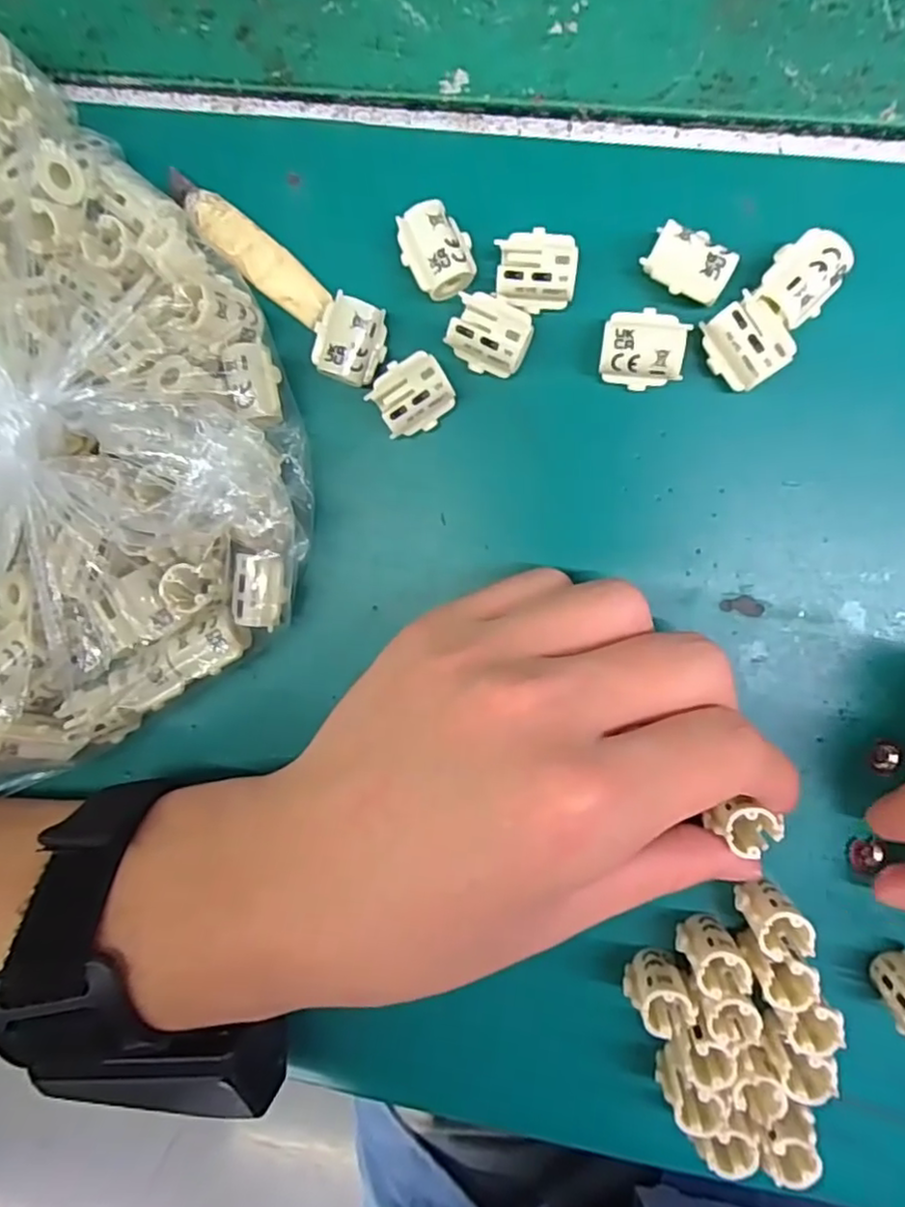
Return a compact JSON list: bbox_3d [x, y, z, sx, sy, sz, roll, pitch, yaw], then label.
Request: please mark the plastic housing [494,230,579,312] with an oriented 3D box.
[{"bbox_3d":[0.024,-0.092,0.182,0.021,0.013,0.017,6,95,7],"label":"plastic housing"}]

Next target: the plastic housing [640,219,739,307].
[{"bbox_3d":[0.063,-0.090,0.177,0.022,0.012,0.014,27,97,5],"label":"plastic housing"}]

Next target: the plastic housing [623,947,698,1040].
[{"bbox_3d":[0.061,0.113,0.191,0.014,0.022,0.015,1,95,8],"label":"plastic housing"}]

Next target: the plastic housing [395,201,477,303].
[{"bbox_3d":[-0.004,-0.099,0.183,0.018,0.012,0.022,-29,90,9],"label":"plastic housing"}]

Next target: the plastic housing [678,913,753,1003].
[{"bbox_3d":[0.075,0.101,0.188,0.014,0.018,0.018,-33,90,9],"label":"plastic housing"}]

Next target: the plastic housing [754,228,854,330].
[{"bbox_3d":[0.093,-0.086,0.174,0.022,0.012,0.018,-44,88,9],"label":"plastic housing"}]

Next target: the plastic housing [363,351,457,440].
[{"bbox_3d":[-0.012,-0.060,0.188,0.022,0.012,0.018,-29,90,9],"label":"plastic housing"}]

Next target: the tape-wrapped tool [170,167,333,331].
[{"bbox_3d":[-0.060,-0.104,0.191,0.063,0.007,0.013,43,99,3],"label":"tape-wrapped tool"}]

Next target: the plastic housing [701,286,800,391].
[{"bbox_3d":[0.080,-0.071,0.177,0.020,0.012,0.022,-35,89,9],"label":"plastic housing"}]

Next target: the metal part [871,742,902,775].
[{"bbox_3d":[0.126,0.045,0.188,0.007,0.004,0.009,14,96,6],"label":"metal part"}]

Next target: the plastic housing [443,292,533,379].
[{"bbox_3d":[0.011,-0.076,0.185,0.022,0.013,0.018,20,97,6],"label":"plastic housing"}]

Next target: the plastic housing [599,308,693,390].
[{"bbox_3d":[0.053,-0.070,0.181,0.022,0.012,0.018,6,95,7],"label":"plastic housing"}]

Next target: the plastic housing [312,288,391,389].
[{"bbox_3d":[-0.030,-0.076,0.187,0.018,0.010,0.022,25,97,5],"label":"plastic housing"}]

